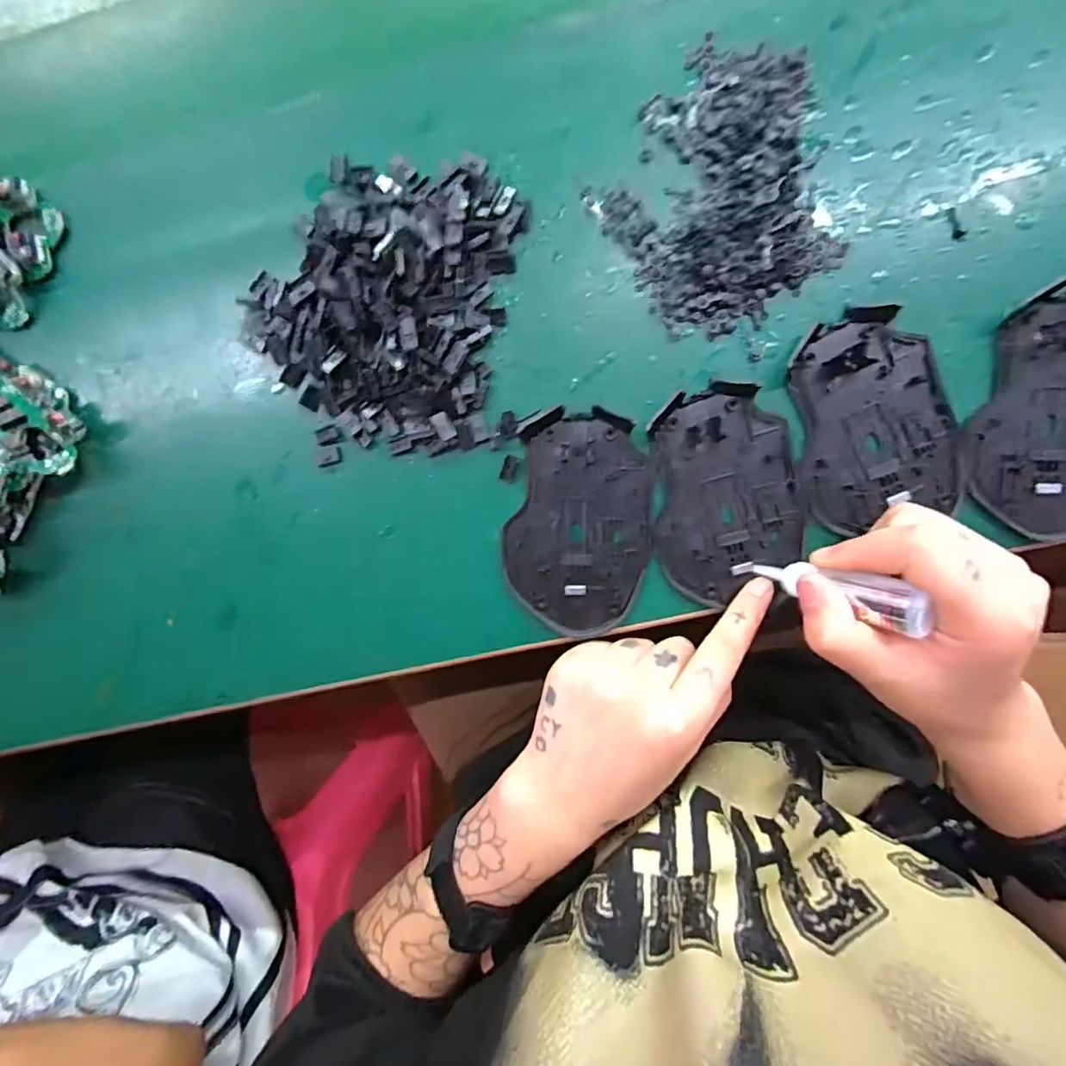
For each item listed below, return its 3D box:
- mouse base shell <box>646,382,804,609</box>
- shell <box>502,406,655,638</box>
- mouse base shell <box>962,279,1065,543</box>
[{"bbox_3d":[0.097,-0.019,0.273,0.069,0.013,0.103,-7,94,5],"label":"mouse base shell"},{"bbox_3d":[0.023,-0.004,0.283,0.073,0.008,0.112,1,95,5],"label":"shell"},{"bbox_3d":[0.251,-0.056,0.258,0.073,0.010,0.112,15,96,3],"label":"mouse base shell"}]

